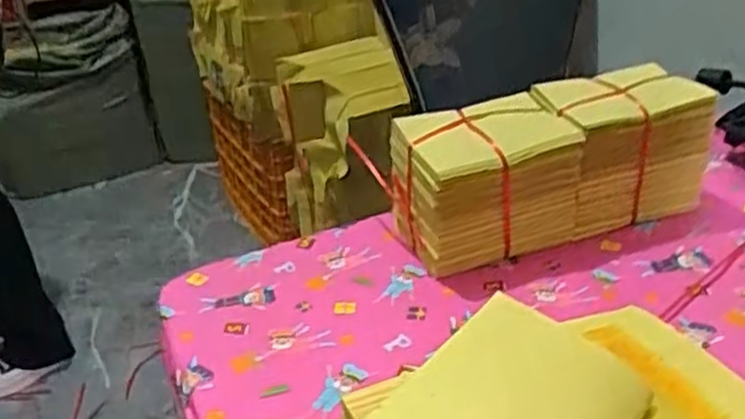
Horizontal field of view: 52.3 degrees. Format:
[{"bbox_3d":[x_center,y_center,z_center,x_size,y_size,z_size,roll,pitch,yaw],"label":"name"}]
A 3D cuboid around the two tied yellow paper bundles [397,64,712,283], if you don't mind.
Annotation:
[{"bbox_3d":[0.190,-0.043,0.796,0.323,0.155,0.089,-10,31,-9],"label":"two tied yellow paper bundles"}]

